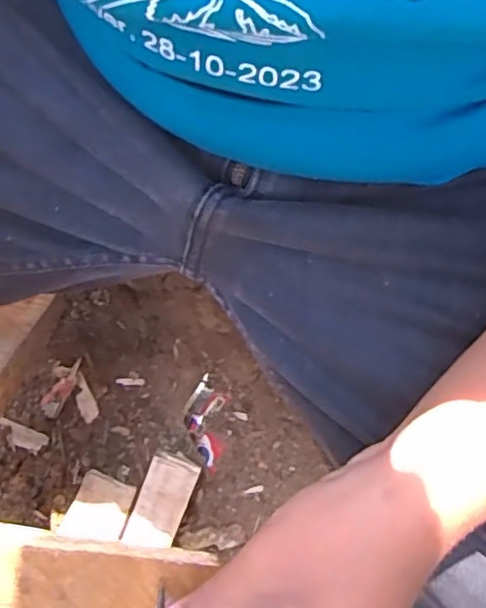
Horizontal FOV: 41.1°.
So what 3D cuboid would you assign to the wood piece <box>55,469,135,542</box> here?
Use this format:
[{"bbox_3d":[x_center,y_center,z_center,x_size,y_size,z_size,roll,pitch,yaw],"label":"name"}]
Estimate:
[{"bbox_3d":[-0.116,0.166,0.525,0.045,0.014,0.052,19,72,8],"label":"wood piece"}]

